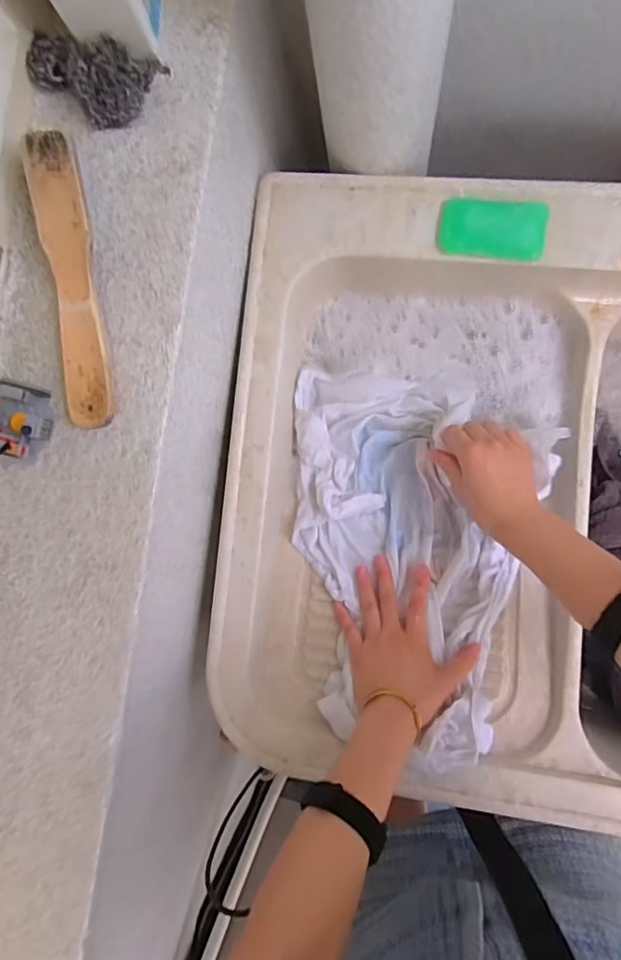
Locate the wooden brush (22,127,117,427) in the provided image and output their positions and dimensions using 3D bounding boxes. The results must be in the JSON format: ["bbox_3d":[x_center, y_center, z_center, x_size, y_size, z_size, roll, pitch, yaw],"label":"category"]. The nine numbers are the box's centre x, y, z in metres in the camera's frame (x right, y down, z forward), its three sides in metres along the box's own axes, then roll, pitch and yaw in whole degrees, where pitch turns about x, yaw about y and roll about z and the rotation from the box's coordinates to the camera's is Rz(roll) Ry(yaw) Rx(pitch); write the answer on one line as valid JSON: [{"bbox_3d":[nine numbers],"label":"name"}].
[{"bbox_3d":[-0.178,-0.143,0.396,0.036,0.051,0.200,-4,88,8],"label":"wooden brush"}]

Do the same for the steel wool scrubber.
[{"bbox_3d":[-0.165,-0.302,0.405,0.104,0.036,0.049,17,91,8],"label":"steel wool scrubber"}]

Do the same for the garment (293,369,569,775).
[{"bbox_3d":[0.094,0.072,0.560,0.266,0.106,0.364,9,90,8],"label":"garment"}]

